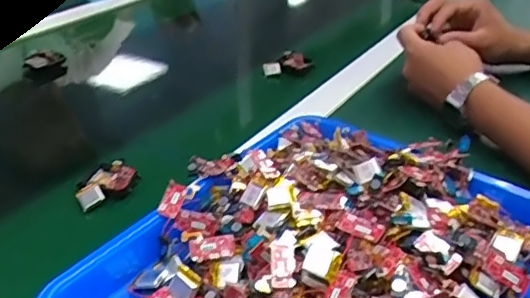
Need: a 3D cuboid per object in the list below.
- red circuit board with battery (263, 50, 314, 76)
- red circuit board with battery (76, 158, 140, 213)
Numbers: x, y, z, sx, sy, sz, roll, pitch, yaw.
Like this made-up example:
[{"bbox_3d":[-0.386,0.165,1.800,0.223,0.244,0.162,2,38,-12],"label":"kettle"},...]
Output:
[{"bbox_3d":[0.030,-0.114,0.753,0.067,0.020,0.030,-11,35,-22],"label":"red circuit board with battery"},{"bbox_3d":[-0.140,0.030,0.493,0.044,0.011,0.059,16,34,18],"label":"red circuit board with battery"}]

